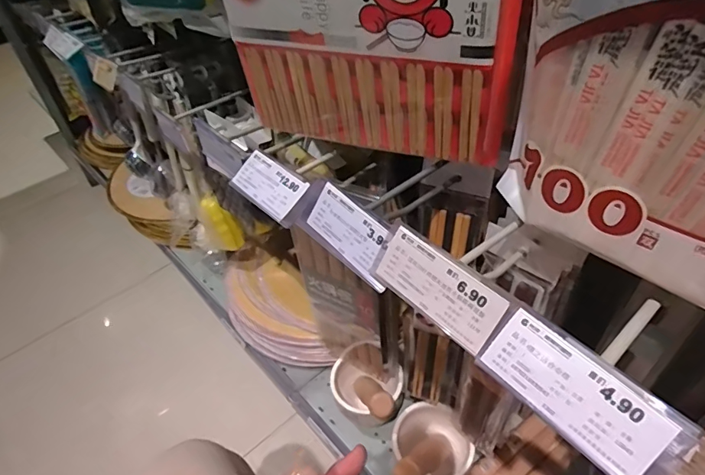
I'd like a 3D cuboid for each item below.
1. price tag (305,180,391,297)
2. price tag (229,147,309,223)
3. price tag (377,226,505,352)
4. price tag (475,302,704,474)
[{"bbox_3d":[0.000,-0.002,0.342,0.085,0.040,0.007,43,24,28],"label":"price tag"},{"bbox_3d":[-0.075,-0.049,0.407,0.041,0.005,0.087,-50,52,-4],"label":"price tag"},{"bbox_3d":[0.054,0.032,0.292,0.088,0.039,0.004,39,22,34],"label":"price tag"},{"bbox_3d":[0.118,0.082,0.237,0.097,0.005,0.044,39,96,31],"label":"price tag"}]

